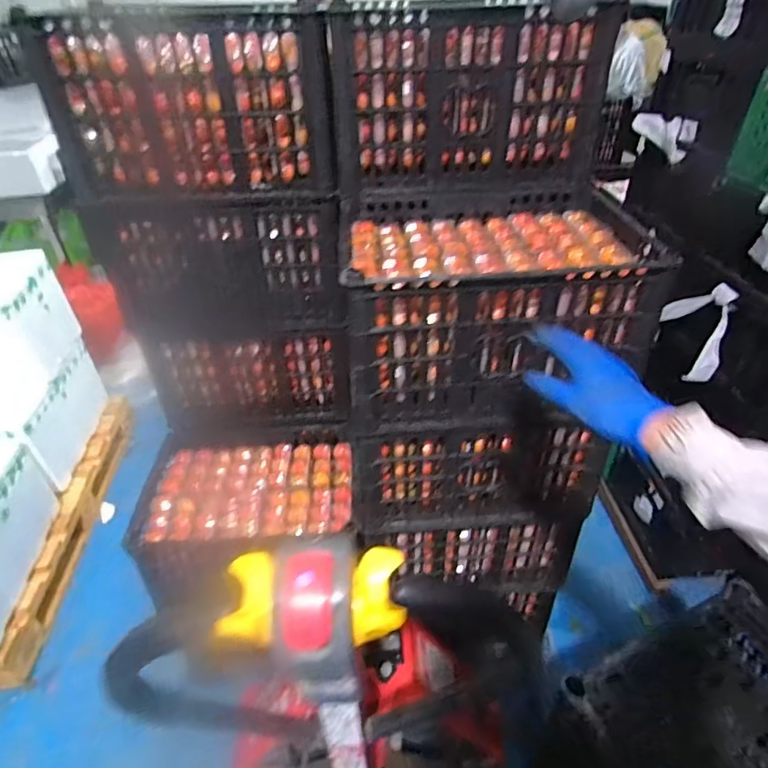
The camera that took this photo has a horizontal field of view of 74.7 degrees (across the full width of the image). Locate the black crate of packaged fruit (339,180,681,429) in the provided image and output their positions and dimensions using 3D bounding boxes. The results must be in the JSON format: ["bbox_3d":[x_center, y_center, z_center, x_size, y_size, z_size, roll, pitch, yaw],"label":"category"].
[{"bbox_3d":[0.175,-0.159,0.879,0.433,0.261,0.321,-1,39,1],"label":"black crate of packaged fruit"}]

